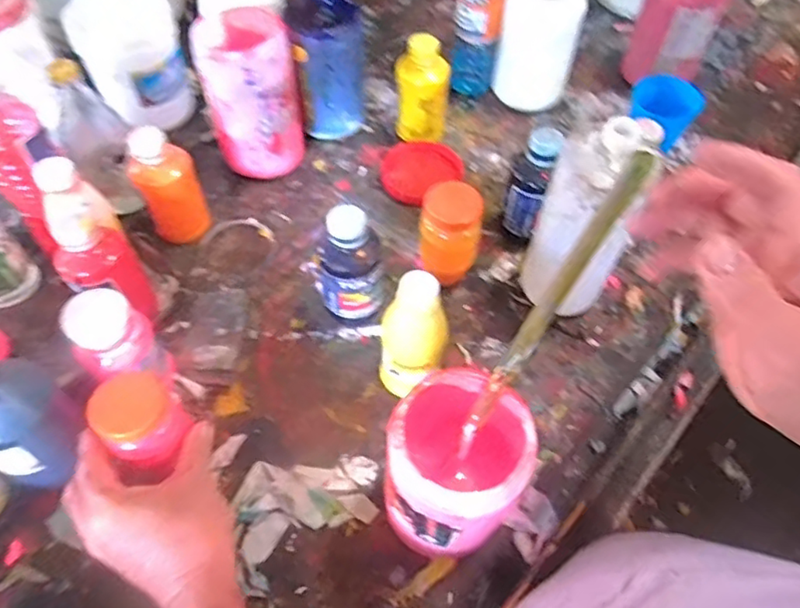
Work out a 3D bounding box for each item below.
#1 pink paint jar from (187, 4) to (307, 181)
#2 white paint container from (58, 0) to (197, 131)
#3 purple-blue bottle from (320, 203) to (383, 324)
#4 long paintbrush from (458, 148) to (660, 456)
[{"bbox_3d":[-0.164,-0.229,0.686,0.098,0.156,0.090,1,56,-2],"label":"pink paint jar"},{"bbox_3d":[-0.321,-0.295,0.741,0.115,0.135,0.097,-35,64,-23],"label":"white paint container"},{"bbox_3d":[-0.045,-0.031,0.577,0.060,0.132,0.054,-1,56,-4],"label":"purple-blue bottle"},{"bbox_3d":[0.079,0.014,0.354,0.012,0.226,0.019,42,41,23],"label":"long paintbrush"}]

